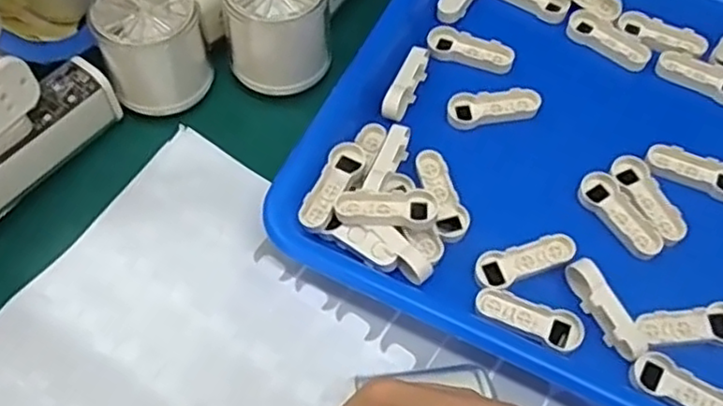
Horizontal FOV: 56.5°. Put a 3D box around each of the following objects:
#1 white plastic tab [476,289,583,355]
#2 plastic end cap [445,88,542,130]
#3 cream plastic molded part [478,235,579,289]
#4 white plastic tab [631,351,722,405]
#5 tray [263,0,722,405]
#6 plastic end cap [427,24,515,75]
[{"bbox_3d":[0.080,0.054,0.320,0.050,0.007,0.017,23,67,13],"label":"white plastic tab"},{"bbox_3d":[0.073,-0.053,0.373,0.050,0.009,0.017,-6,64,-1],"label":"plastic end cap"},{"bbox_3d":[0.080,0.027,0.332,0.049,0.004,0.018,-20,65,-7],"label":"cream plastic molded part"},{"bbox_3d":[0.147,0.085,0.301,0.050,0.007,0.017,26,67,14],"label":"white plastic tab"},{"bbox_3d":[0.151,-0.019,0.345,0.325,0.027,0.251,25,67,14],"label":"tray"},{"bbox_3d":[0.063,-0.089,0.392,0.050,0.009,0.021,19,66,11],"label":"plastic end cap"}]

